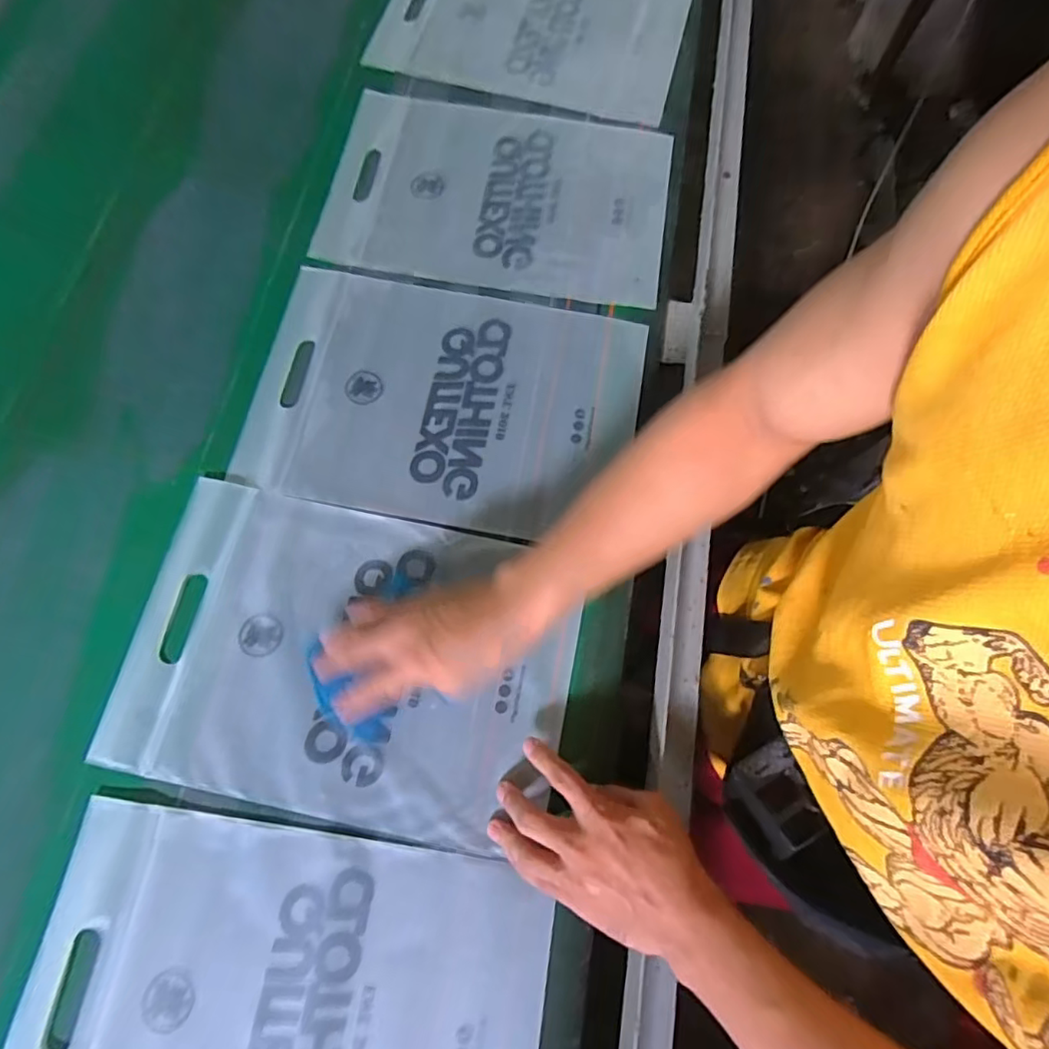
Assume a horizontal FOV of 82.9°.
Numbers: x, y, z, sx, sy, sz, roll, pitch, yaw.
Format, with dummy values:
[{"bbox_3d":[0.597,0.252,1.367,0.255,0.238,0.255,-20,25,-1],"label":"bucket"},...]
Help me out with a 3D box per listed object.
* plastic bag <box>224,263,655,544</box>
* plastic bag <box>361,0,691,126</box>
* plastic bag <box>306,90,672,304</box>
[{"bbox_3d":[-0.076,-0.123,0.589,0.362,0.007,0.250,11,73,2],"label":"plastic bag"},{"bbox_3d":[0.012,-0.624,0.734,0.357,0.014,0.241,13,72,4],"label":"plastic bag"},{"bbox_3d":[-0.027,-0.372,0.663,0.367,0.012,0.250,8,72,3],"label":"plastic bag"}]

